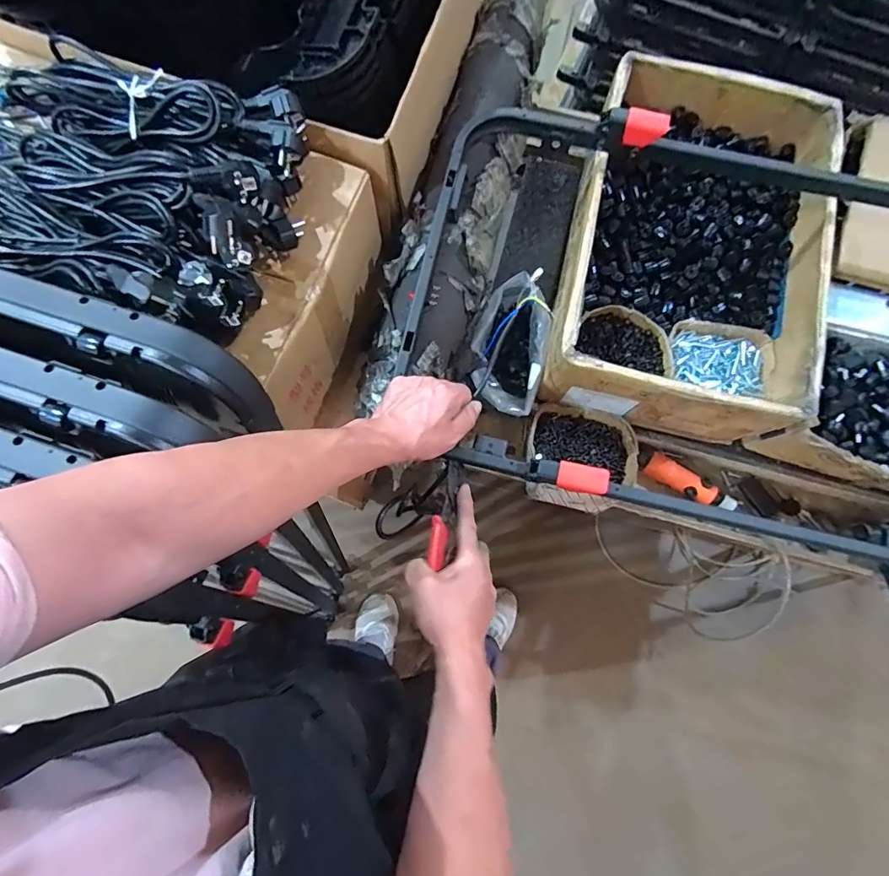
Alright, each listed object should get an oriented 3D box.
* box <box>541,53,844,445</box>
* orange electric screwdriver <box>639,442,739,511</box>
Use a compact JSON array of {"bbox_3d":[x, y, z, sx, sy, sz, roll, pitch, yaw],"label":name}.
[{"bbox_3d":[0.379,-0.289,0.731,0.353,0.132,0.516,13,78,2],"label":"box"},{"bbox_3d":[0.394,0.069,0.793,0.164,0.052,0.048,33,80,6],"label":"orange electric screwdriver"}]

